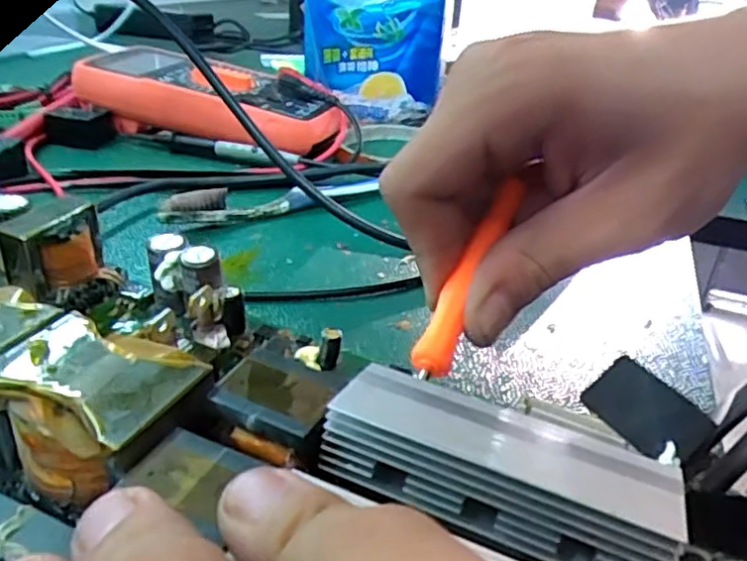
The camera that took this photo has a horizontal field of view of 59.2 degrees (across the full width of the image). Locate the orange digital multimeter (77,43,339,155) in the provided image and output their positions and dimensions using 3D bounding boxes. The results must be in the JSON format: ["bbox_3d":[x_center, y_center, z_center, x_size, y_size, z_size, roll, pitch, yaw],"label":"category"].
[{"bbox_3d":[-0.105,-0.116,0.432,0.175,0.044,0.078,15,29,19],"label":"orange digital multimeter"}]

